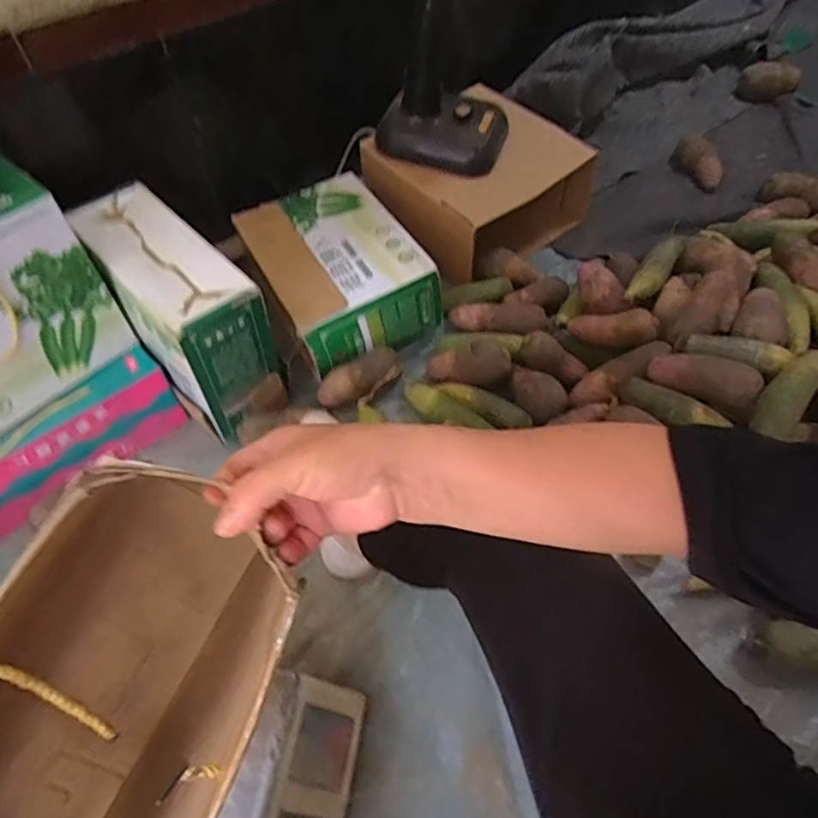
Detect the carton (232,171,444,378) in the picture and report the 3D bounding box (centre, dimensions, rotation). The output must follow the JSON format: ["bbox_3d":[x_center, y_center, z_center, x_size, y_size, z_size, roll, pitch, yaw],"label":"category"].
[{"bbox_3d":[-0.136,-0.262,1.073,0.259,0.121,0.361,-27,58,-17],"label":"carton"}]

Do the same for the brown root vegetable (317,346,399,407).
[{"bbox_3d":[-0.085,-0.051,1.007,0.152,0.066,0.059,-30,59,-19],"label":"brown root vegetable"}]

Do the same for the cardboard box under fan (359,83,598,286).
[{"bbox_3d":[0.144,-0.468,1.228,0.386,0.201,0.326,-34,60,-21],"label":"cardboard box under fan"}]

